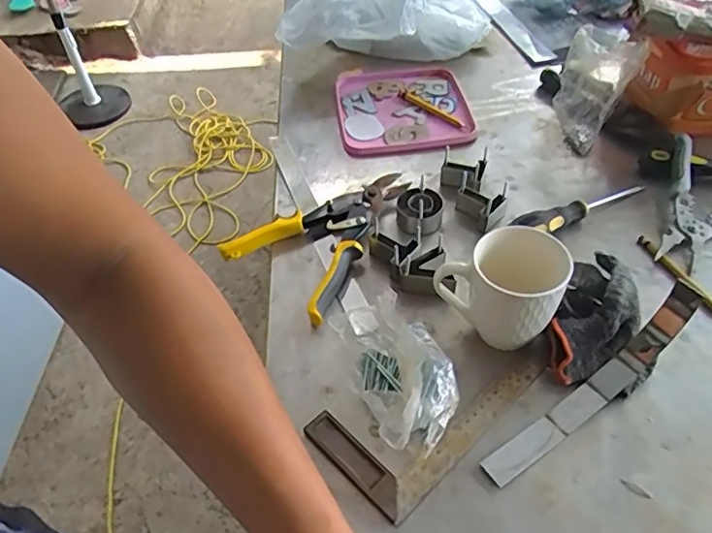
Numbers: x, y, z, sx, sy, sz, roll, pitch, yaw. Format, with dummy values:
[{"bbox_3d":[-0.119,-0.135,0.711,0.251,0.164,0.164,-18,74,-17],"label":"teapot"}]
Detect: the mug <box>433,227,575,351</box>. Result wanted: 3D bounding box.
[{"bbox_3d":[0.139,0.022,0.539,0.106,0.108,0.081,28,56,25],"label":"mug"}]

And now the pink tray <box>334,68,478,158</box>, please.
[{"bbox_3d":[0.067,-0.233,0.834,0.187,0.021,0.198,-5,48,-1],"label":"pink tray"}]

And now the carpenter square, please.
[{"bbox_3d":[0.072,0.120,0.525,0.220,0.009,0.111,-35,55,-25],"label":"carpenter square"}]

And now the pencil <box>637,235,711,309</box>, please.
[{"bbox_3d":[0.340,0.008,0.601,0.012,0.012,0.119,-17,50,-12],"label":"pencil"}]

